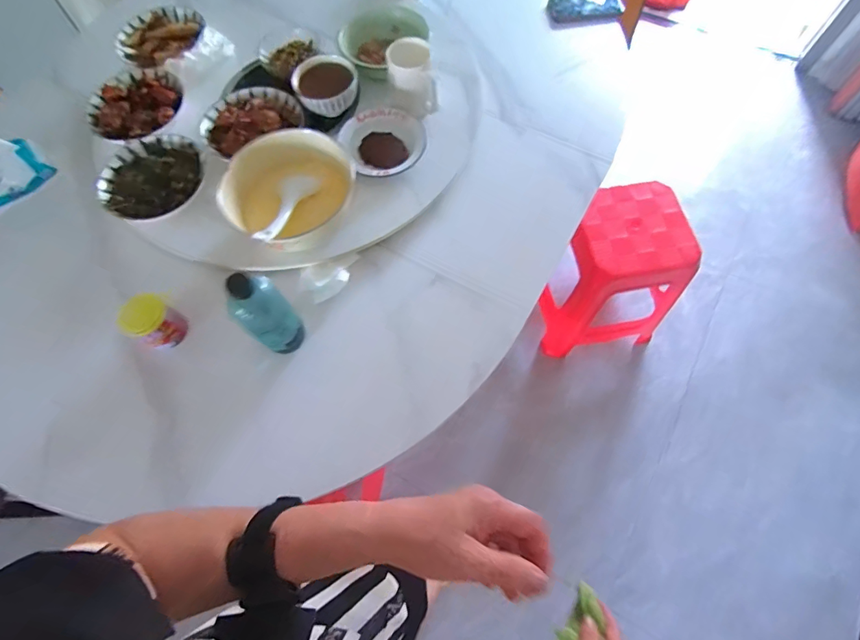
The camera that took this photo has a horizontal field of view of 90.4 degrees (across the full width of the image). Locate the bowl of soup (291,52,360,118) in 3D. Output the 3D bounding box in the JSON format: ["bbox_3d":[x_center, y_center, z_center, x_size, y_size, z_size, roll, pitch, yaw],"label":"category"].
[{"bbox_3d":[-0.188,-0.425,0.774,0.110,0.042,0.108,-1,68,2],"label":"bowl of soup"}]

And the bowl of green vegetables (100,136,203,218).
[{"bbox_3d":[-0.472,-0.245,0.728,0.167,0.046,0.160,-1,68,2],"label":"bowl of green vegetables"}]

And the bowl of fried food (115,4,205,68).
[{"bbox_3d":[-0.540,-0.573,0.861,0.164,0.039,0.156,-1,68,2],"label":"bowl of fried food"}]

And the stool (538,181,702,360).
[{"bbox_3d":[0.533,-0.132,1.290,0.333,0.426,0.312,-14,68,-4],"label":"stool"}]

